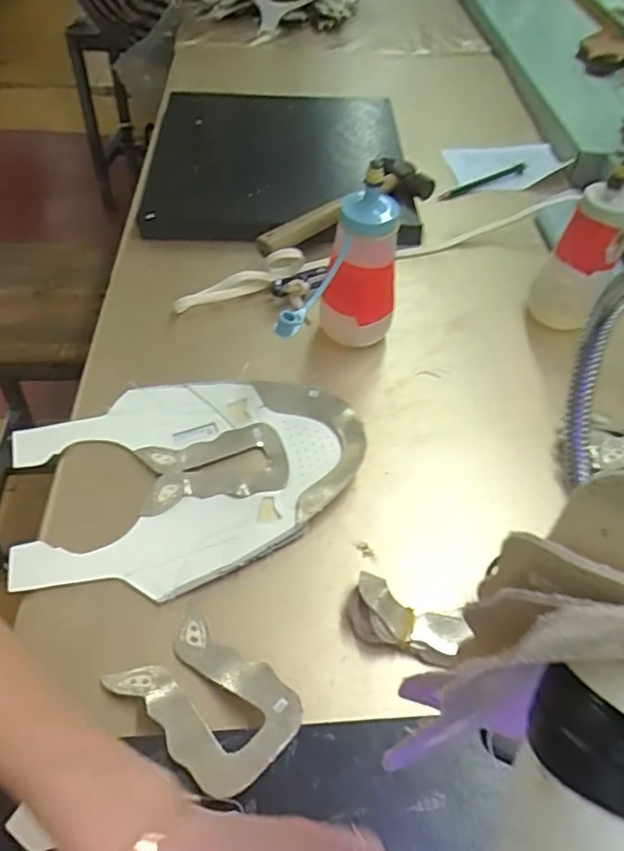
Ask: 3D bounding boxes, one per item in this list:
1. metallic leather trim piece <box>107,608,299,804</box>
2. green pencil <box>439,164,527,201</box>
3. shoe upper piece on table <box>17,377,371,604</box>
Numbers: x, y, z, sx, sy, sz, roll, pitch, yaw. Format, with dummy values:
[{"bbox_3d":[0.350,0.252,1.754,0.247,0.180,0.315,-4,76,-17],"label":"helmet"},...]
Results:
[{"bbox_3d":[-0.058,0.152,0.338,0.101,0.029,0.064,36,57,22],"label":"metallic leather trim piece"},{"bbox_3d":[0.210,-0.298,0.748,0.146,0.012,0.012,-25,55,-21],"label":"green pencil"},{"bbox_3d":[-0.087,0.034,0.446,0.247,0.018,0.172,-8,50,-9],"label":"shoe upper piece on table"}]

